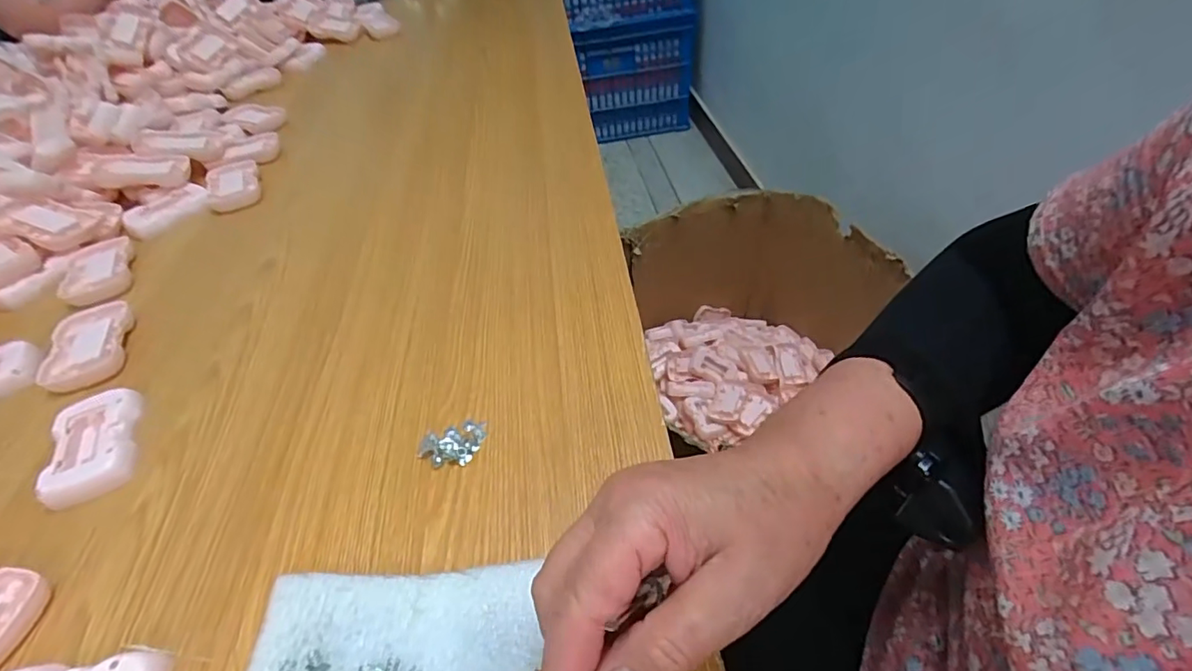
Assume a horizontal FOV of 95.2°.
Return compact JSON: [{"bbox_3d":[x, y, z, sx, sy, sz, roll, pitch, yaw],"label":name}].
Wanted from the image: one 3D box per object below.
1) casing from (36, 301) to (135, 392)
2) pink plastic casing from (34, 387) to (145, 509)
[{"bbox_3d":[-0.424,0.009,0.455,0.057,0.011,0.093,-24,49,-15],"label":"casing"},{"bbox_3d":[-0.352,0.077,0.382,0.050,0.017,0.085,-23,49,-14],"label":"pink plastic casing"}]

